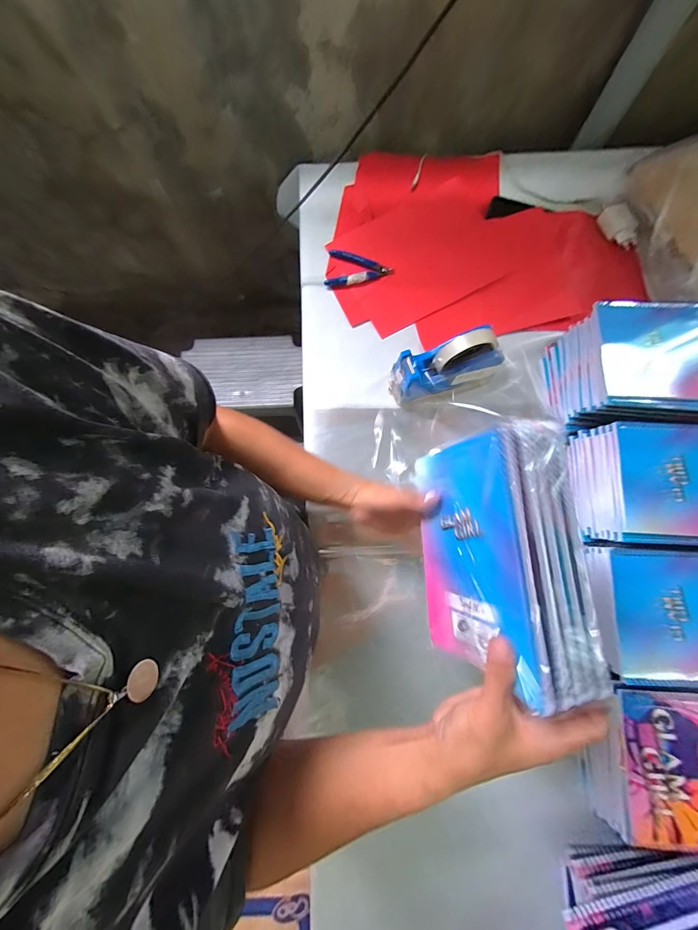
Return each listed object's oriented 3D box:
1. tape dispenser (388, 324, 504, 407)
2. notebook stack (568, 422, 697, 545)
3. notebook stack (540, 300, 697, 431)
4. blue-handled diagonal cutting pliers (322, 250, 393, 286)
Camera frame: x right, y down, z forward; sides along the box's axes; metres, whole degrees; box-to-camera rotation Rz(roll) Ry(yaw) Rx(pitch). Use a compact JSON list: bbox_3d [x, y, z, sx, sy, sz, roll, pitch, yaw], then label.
[{"bbox_3d":[0.150,-0.145,0.480,0.160,0.105,0.051,-10,79,1],"label":"tape dispenser"},{"bbox_3d":[0.449,0.029,0.447,0.204,0.074,0.158,1,79,3],"label":"notebook stack"},{"bbox_3d":[0.446,-0.141,0.481,0.230,0.091,0.178,1,79,3],"label":"notebook stack"},{"bbox_3d":[0.018,-0.347,0.567,0.115,0.009,0.071,10,80,5],"label":"blue-handled diagonal cutting pliers"}]

